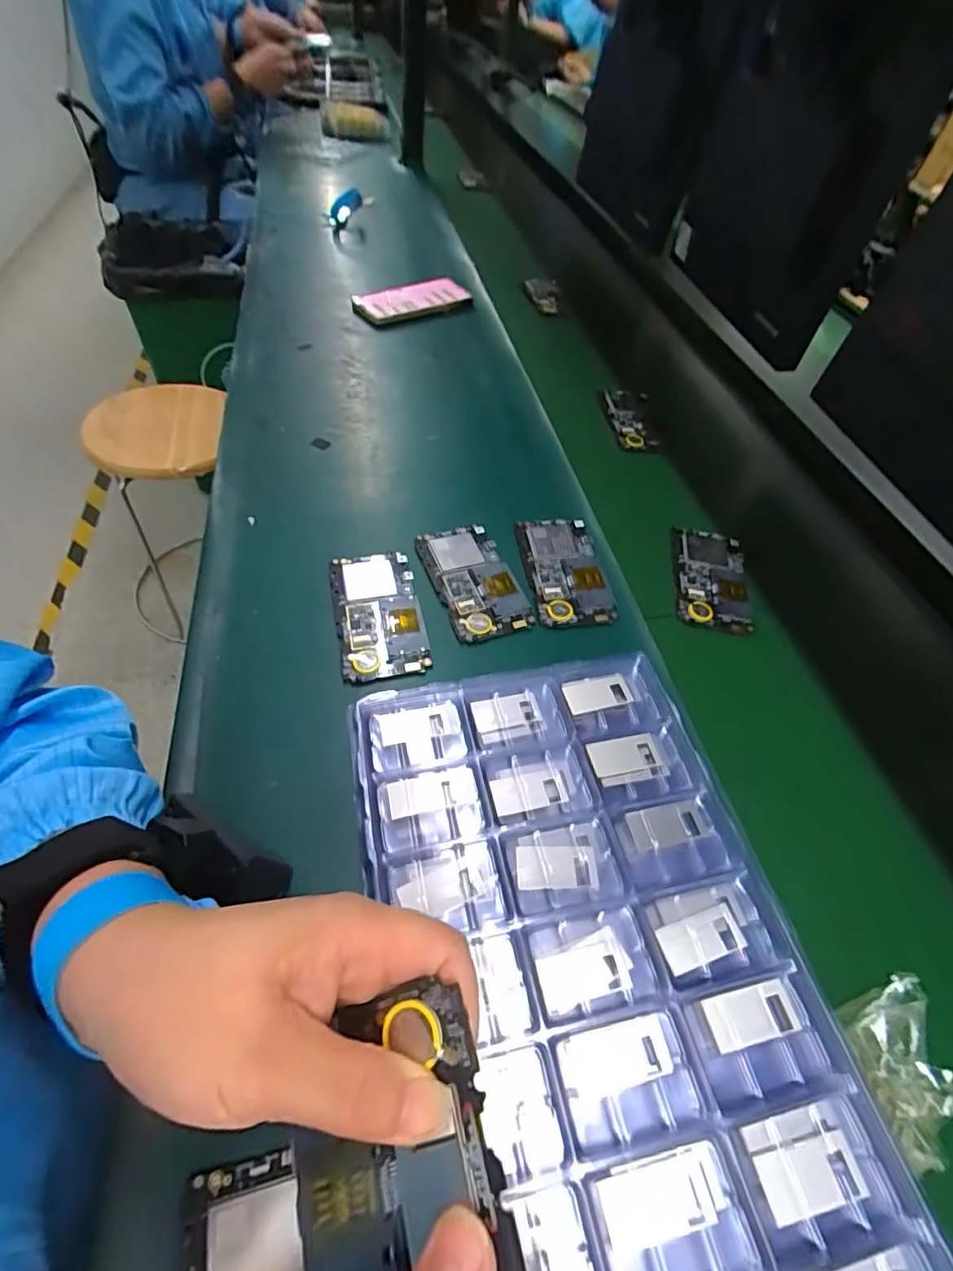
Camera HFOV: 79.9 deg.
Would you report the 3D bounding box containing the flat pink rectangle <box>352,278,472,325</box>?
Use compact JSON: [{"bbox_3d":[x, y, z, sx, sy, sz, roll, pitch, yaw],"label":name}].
[{"bbox_3d":[-0.091,-0.479,0.814,0.163,0.023,0.072,-31,59,-23],"label":"flat pink rectangle"}]

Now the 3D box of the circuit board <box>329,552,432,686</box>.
[{"bbox_3d":[-0.079,-0.018,0.456,0.065,0.012,0.123,-10,54,-9],"label":"circuit board"}]

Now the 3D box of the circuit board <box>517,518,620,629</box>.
[{"bbox_3d":[0.077,-0.057,0.499,0.064,0.014,0.121,-6,53,-7],"label":"circuit board"}]

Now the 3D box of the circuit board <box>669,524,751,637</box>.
[{"bbox_3d":[0.215,-0.054,0.524,0.065,0.010,0.118,10,53,6],"label":"circuit board"}]

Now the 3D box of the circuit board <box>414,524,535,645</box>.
[{"bbox_3d":[-0.003,-0.047,0.484,0.066,0.011,0.122,-17,55,-14],"label":"circuit board"}]

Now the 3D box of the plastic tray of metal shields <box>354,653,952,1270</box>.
[{"bbox_3d":[0.069,0.185,0.277,0.202,0.033,0.388,-12,54,-11],"label":"plastic tray of metal shields"}]

